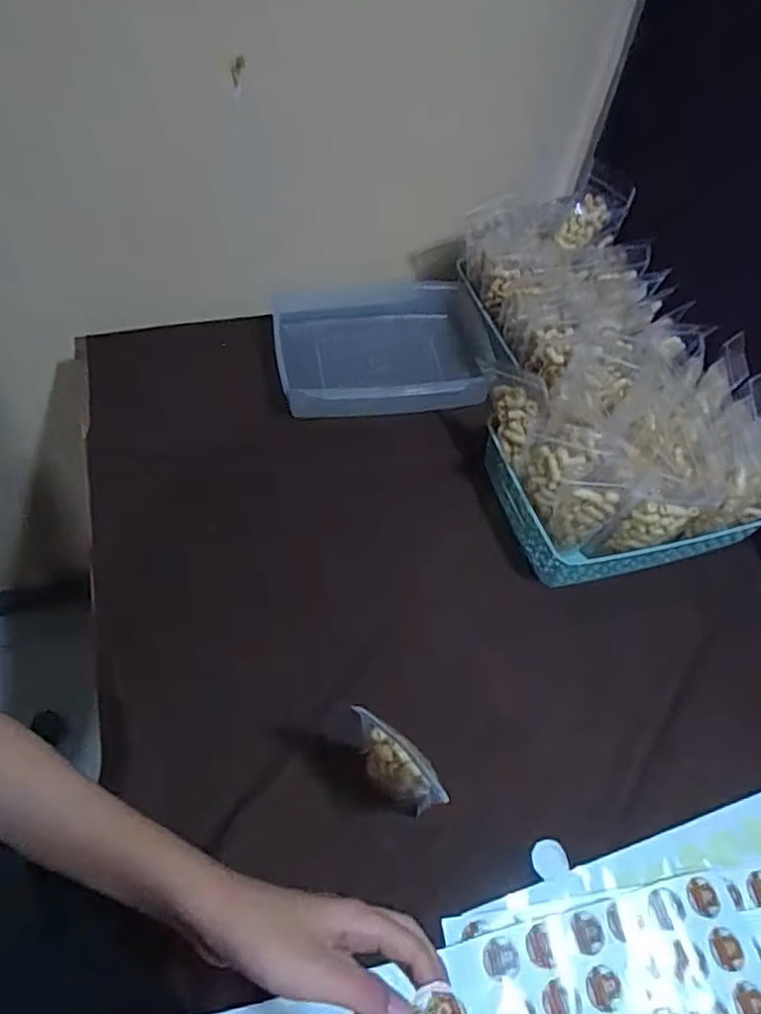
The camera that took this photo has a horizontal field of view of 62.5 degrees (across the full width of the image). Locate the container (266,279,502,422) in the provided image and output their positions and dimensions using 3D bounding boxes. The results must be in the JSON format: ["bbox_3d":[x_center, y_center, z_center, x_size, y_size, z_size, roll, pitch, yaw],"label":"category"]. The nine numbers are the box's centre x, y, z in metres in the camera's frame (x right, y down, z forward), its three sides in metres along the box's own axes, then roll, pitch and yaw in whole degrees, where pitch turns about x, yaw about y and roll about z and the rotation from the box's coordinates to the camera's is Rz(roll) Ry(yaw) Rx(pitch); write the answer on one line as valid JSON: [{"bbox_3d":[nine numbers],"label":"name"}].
[{"bbox_3d":[0.006,-0.228,0.900,0.289,0.080,0.227,-7,56,-10],"label":"container"}]

